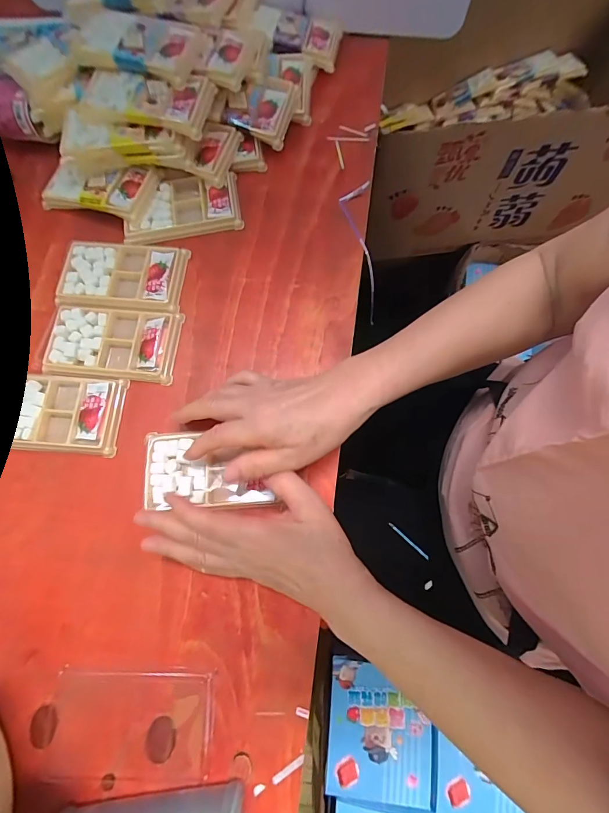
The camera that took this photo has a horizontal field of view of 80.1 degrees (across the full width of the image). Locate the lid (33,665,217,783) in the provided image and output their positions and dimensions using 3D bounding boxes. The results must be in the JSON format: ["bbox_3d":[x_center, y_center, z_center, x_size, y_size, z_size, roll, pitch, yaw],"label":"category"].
[{"bbox_3d":[-0.149,0.261,0.299,0.142,0.009,0.076,1,76,0],"label":"lid"}]

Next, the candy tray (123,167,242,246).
[{"bbox_3d":[-0.143,-0.233,0.419,0.132,0.014,0.081,-11,76,-3],"label":"candy tray"}]

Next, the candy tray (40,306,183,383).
[{"bbox_3d":[-0.200,-0.066,0.379,0.131,0.009,0.076,4,76,1],"label":"candy tray"}]

